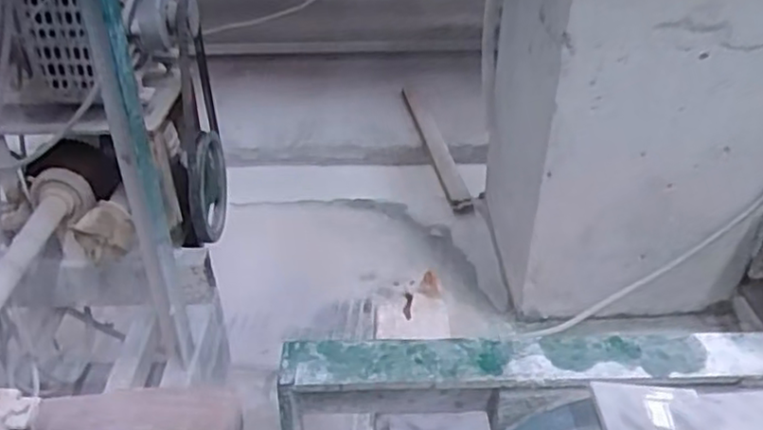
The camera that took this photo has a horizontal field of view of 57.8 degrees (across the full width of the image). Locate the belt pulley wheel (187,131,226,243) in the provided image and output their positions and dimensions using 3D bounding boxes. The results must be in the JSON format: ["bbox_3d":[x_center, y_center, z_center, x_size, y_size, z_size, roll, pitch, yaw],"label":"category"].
[{"bbox_3d":[-0.343,-0.060,1.360,0.037,0.188,0.192,-1,35,0],"label":"belt pulley wheel"}]

